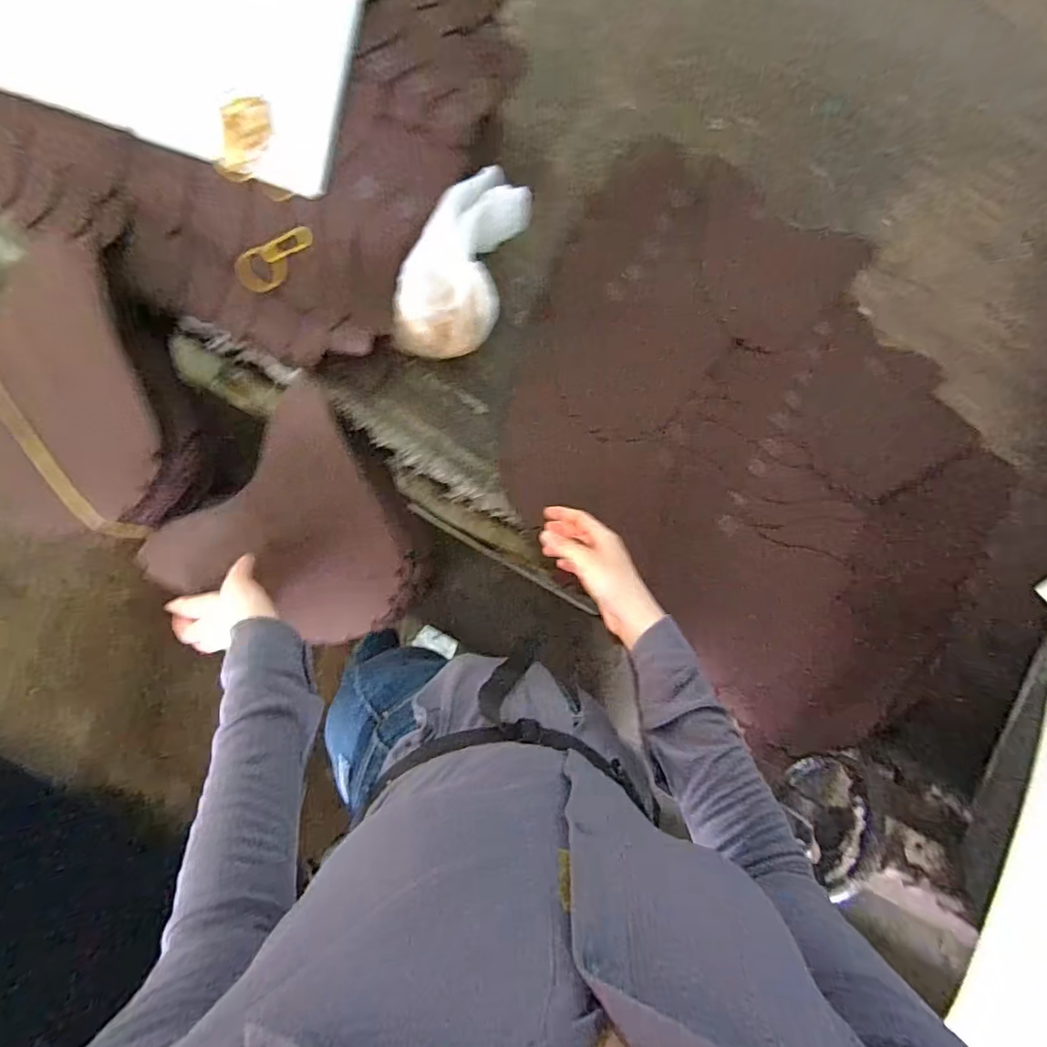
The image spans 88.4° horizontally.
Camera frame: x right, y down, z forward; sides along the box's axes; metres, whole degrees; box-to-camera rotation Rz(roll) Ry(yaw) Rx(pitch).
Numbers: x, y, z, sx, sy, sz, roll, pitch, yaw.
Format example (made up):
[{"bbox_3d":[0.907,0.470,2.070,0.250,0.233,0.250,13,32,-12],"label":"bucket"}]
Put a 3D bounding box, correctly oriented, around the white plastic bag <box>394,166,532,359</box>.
[{"bbox_3d":[-0.067,-0.303,0.632,0.107,0.068,0.226,29,83,-8],"label":"white plastic bag"}]

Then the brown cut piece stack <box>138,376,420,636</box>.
[{"bbox_3d":[-0.233,0.021,0.581,0.240,0.035,0.250,42,84,-3],"label":"brown cut piece stack"}]

